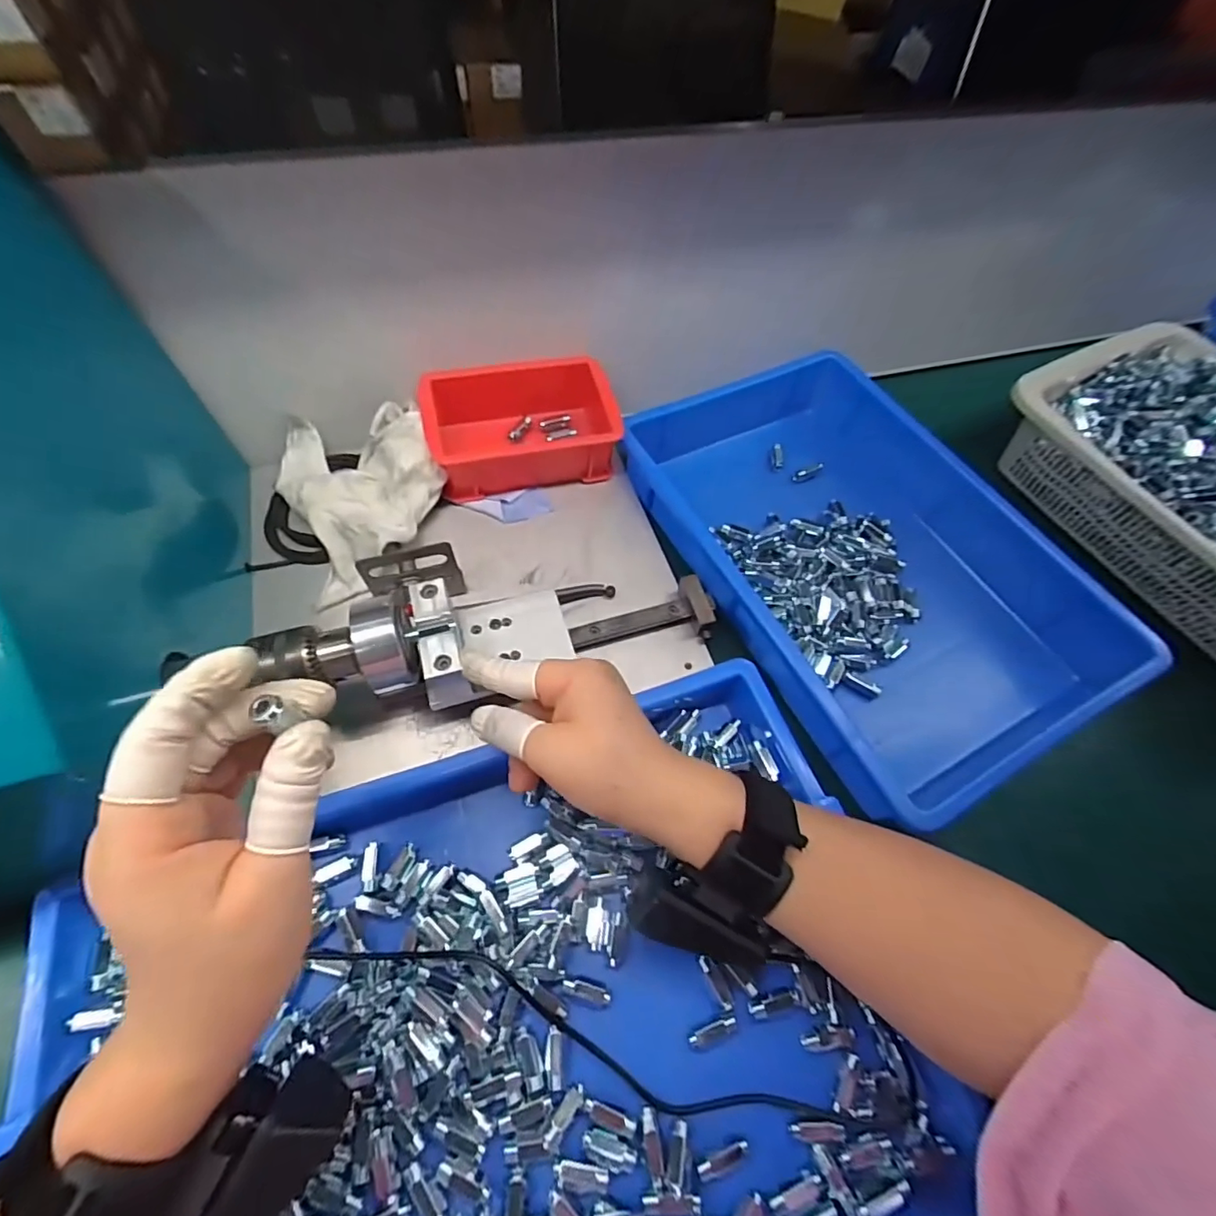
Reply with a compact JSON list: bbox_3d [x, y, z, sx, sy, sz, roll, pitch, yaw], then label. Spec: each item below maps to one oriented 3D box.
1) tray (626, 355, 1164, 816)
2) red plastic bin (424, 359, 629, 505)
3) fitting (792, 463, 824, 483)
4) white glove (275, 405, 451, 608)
[{"bbox_3d":[0.195,-0.038,0.439,0.254,0.090,0.367,-19,64,-14],"label":"tray"},{"bbox_3d":[-0.073,-0.151,0.453,0.147,0.061,0.102,-13,62,-11],"label":"red plastic bin"},{"bbox_3d":[0.189,-0.127,0.504,0.032,0.004,0.012,-28,66,-3],"label":"fitting"},{"bbox_3d":[-0.189,-0.095,0.416,0.114,0.054,0.153,-23,65,-16],"label":"white glove"}]

